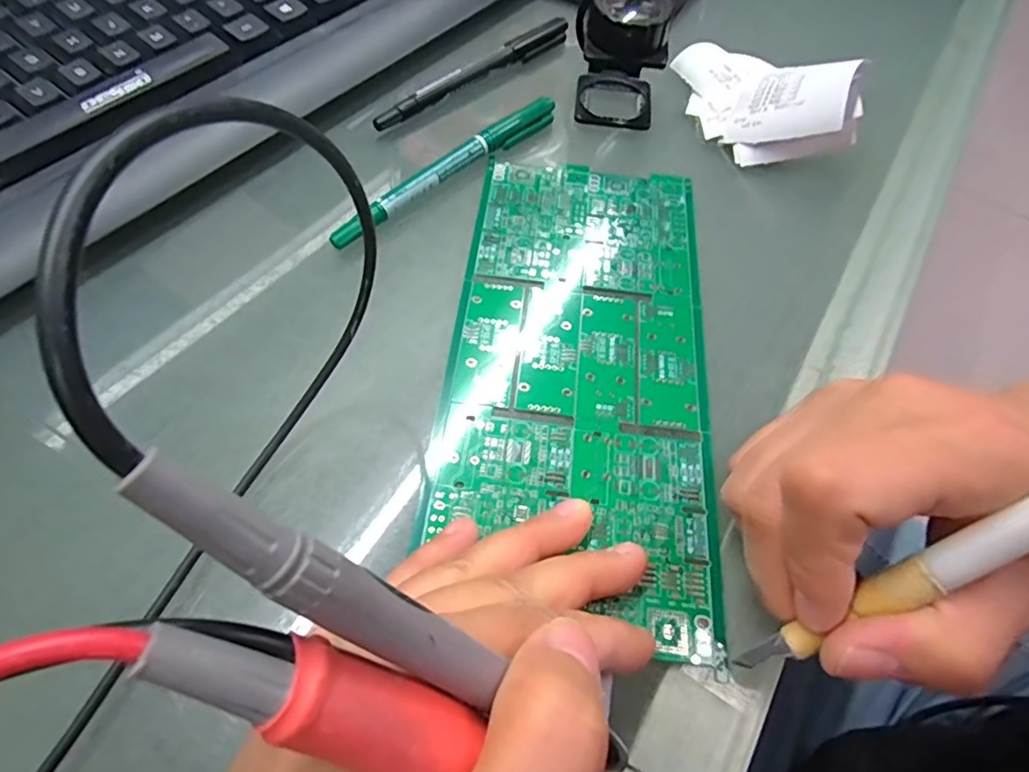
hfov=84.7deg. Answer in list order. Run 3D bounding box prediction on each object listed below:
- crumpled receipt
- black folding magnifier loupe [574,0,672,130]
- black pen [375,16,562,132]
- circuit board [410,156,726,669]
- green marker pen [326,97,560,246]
[{"bbox_3d":[0.130,-0.157,0.301,0.067,0.040,0.116,-26,52,-18],"label":"crumpled receipt"},{"bbox_3d":[0.056,-0.173,0.290,0.045,0.055,0.050,15,60,4],"label":"black folding magnifier loupe"},{"bbox_3d":[-0.021,-0.172,0.310,0.136,0.011,0.012,-40,70,-23],"label":"black pen"},{"bbox_3d":[0.026,-0.016,0.225,0.101,0.006,0.209,7,60,0],"label":"circuit board"},{"bbox_3d":[-0.029,-0.104,0.270,0.013,0.010,0.139,39,65,17],"label":"green marker pen"}]

